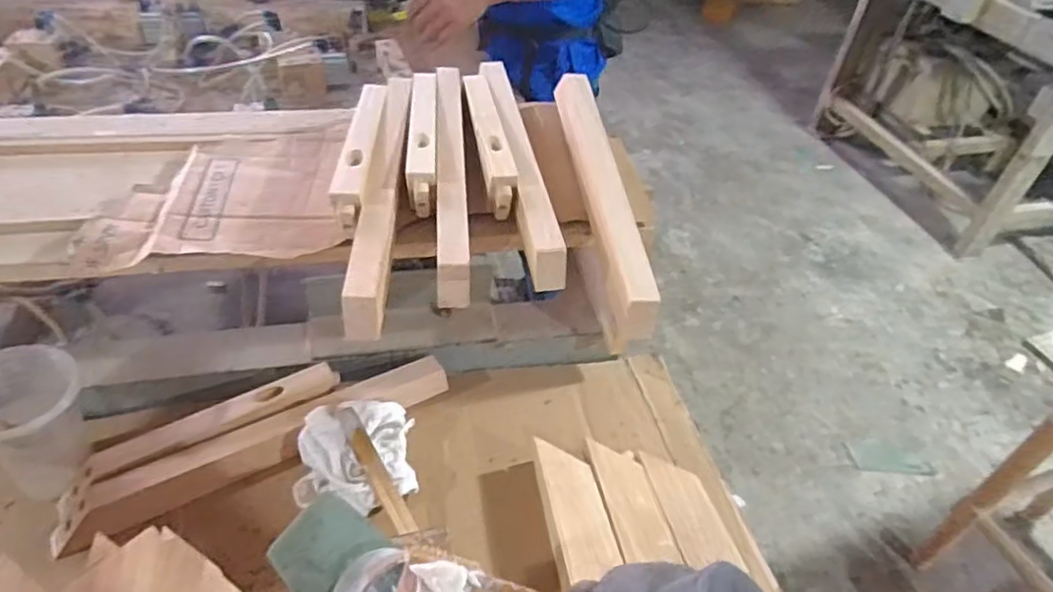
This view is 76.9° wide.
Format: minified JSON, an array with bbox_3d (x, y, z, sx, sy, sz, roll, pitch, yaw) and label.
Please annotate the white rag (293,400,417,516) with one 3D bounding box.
[{"bbox_3d":[-0.192,0.176,0.743,0.129,0.060,0.124,-5,43,-13],"label":"white rag"}]

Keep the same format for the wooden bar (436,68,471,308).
[{"bbox_3d":[-0.084,-0.148,0.742,0.032,0.043,0.411,0,42,-8],"label":"wooden bar"}]

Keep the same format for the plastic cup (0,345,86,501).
[{"bbox_3d":[-0.516,0.130,0.686,0.090,0.126,0.108,27,45,21],"label":"plastic cup"}]

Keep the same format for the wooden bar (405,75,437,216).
[{"bbox_3d":[-0.120,-0.189,0.772,0.031,0.044,0.268,0,42,-8],"label":"wooden bar"}]

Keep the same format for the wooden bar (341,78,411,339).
[{"bbox_3d":[-0.148,-0.118,0.703,0.034,0.049,0.399,2,42,-6],"label":"wooden bar"}]

